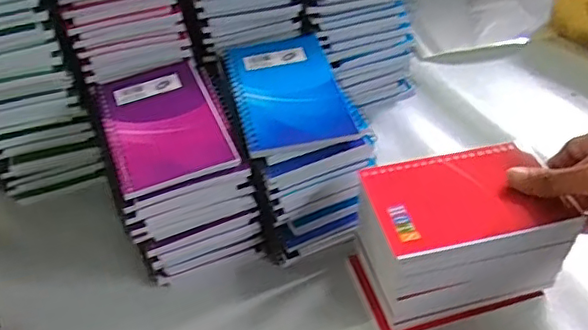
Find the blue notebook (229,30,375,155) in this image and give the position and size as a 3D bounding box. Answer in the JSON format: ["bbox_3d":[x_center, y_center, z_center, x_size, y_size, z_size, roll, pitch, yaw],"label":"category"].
[{"bbox_3d":[-0.005,-0.068,0.464,0.086,0.006,0.152,-10,44,-9],"label":"blue notebook"}]

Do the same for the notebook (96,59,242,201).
[{"bbox_3d":[-0.101,-0.038,0.439,0.083,0.004,0.137,-16,45,-15],"label":"notebook"}]

